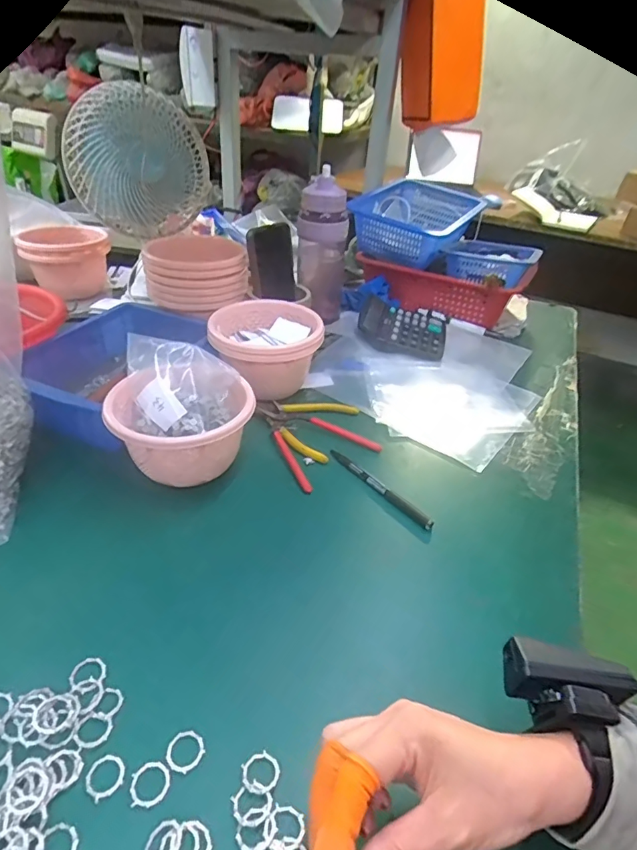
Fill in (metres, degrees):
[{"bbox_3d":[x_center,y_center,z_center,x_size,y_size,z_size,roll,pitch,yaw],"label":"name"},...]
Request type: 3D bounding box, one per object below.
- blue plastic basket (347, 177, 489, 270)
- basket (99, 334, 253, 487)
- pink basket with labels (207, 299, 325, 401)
[{"bbox_3d":[0.176,-0.394,0.925,0.217,0.101,0.257,20,38,22],"label":"blue plastic basket"},{"bbox_3d":[-0.144,-0.006,0.517,0.145,0.117,0.135,-2,35,-9],"label":"basket"},{"bbox_3d":[-0.072,-0.102,0.661,0.143,0.094,0.123,-2,35,-9],"label":"pink basket with labels"}]

